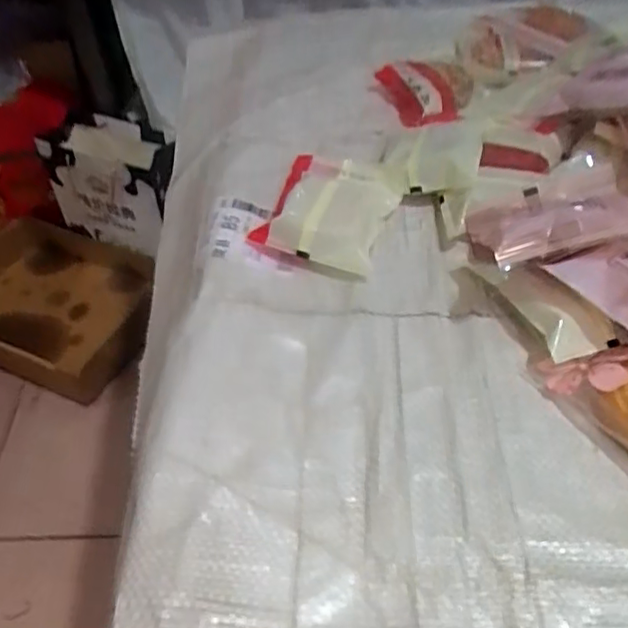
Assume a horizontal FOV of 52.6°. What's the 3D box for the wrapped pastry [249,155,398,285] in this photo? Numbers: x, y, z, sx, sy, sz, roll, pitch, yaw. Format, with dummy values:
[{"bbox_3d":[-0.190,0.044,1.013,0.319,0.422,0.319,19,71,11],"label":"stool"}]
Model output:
[{"bbox_3d":[0.013,-0.085,0.518,0.098,0.027,0.125,12,48,15],"label":"wrapped pastry"}]

